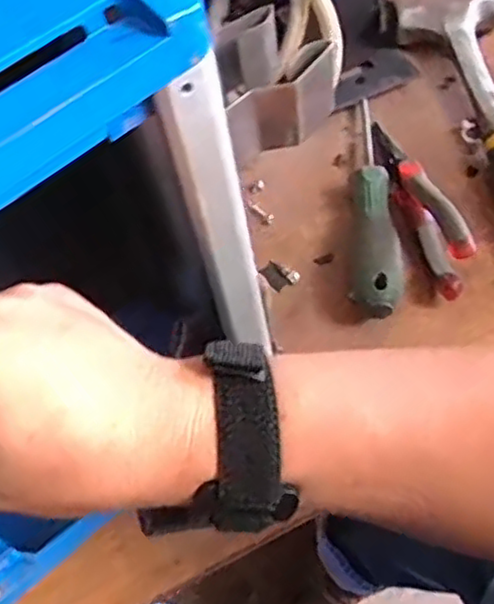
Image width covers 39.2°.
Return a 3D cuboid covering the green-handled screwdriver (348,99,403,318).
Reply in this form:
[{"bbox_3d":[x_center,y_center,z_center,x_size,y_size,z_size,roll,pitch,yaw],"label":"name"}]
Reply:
[{"bbox_3d":[0.089,-0.072,0.475,0.031,0.029,0.172,3,61,6],"label":"green-handled screwdriver"}]

